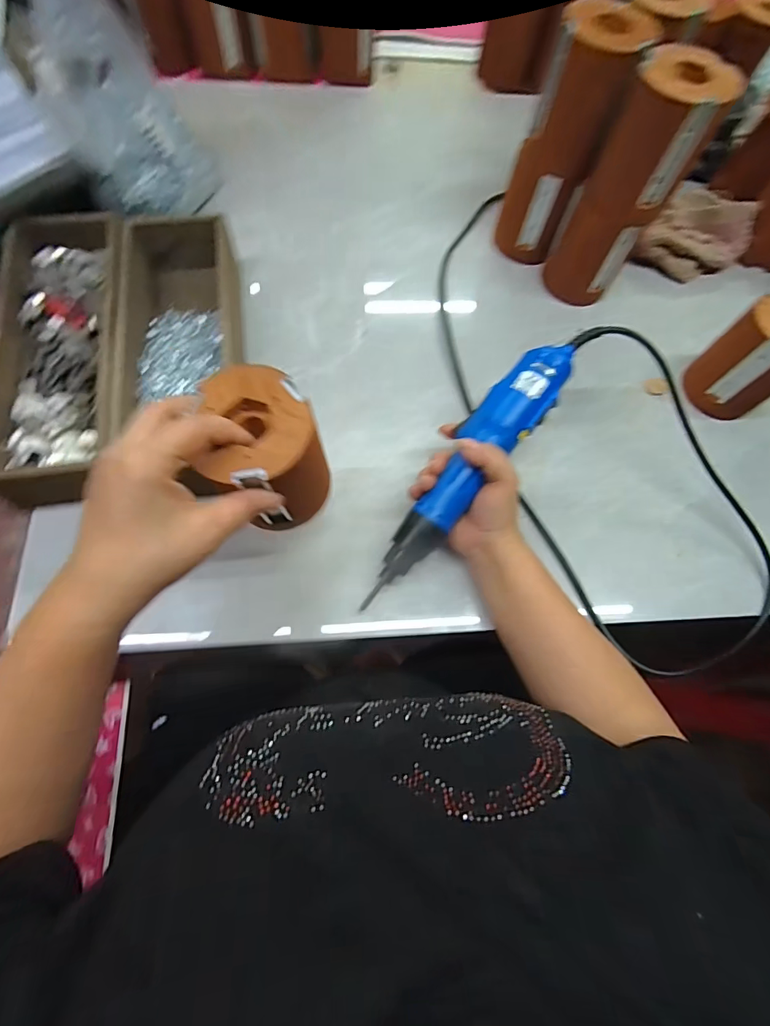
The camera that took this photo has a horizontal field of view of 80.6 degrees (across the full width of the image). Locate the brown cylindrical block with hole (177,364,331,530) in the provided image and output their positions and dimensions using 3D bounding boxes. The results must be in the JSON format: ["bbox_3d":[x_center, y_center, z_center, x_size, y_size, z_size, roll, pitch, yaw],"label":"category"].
[{"bbox_3d":[-0.079,-0.038,0.312,0.073,0.098,0.077,1,69,-2],"label":"brown cylindrical block with hole"}]

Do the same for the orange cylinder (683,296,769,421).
[{"bbox_3d":[0.361,-0.149,0.445,0.074,0.099,0.076,-36,74,-14],"label":"orange cylinder"}]

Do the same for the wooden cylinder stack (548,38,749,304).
[{"bbox_3d":[0.233,-0.308,0.446,0.077,0.202,0.066,35,72,11],"label":"wooden cylinder stack"}]

